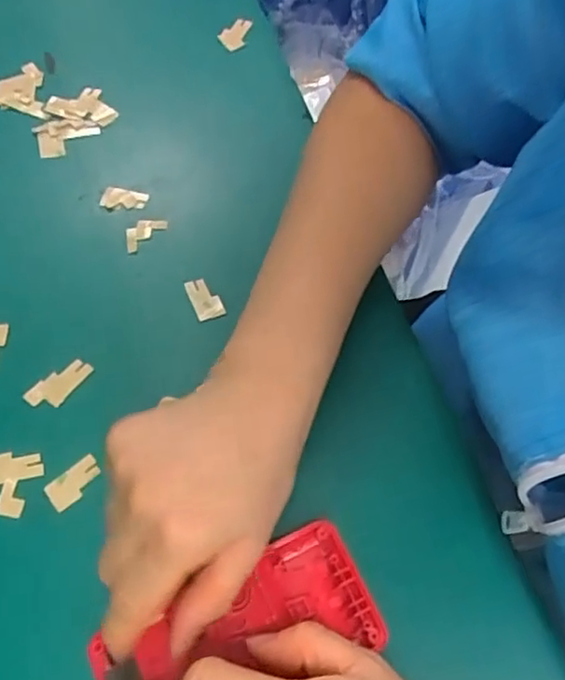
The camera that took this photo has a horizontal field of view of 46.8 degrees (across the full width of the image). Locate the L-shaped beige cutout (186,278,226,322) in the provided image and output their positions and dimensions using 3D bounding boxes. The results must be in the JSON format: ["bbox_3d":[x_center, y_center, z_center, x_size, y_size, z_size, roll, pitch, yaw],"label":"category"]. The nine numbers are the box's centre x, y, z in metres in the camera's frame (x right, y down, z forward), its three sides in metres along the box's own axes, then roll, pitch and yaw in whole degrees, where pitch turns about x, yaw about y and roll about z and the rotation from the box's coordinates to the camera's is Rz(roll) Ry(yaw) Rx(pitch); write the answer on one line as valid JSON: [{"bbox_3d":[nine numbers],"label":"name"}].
[{"bbox_3d":[-0.045,-0.024,0.376,0.016,0.005,0.028,-23,58,-4],"label":"L-shaped beige cutout"}]

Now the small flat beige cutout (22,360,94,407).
[{"bbox_3d":[-0.120,0.023,0.351,0.018,0.004,0.033,35,68,12],"label":"small flat beige cutout"}]

